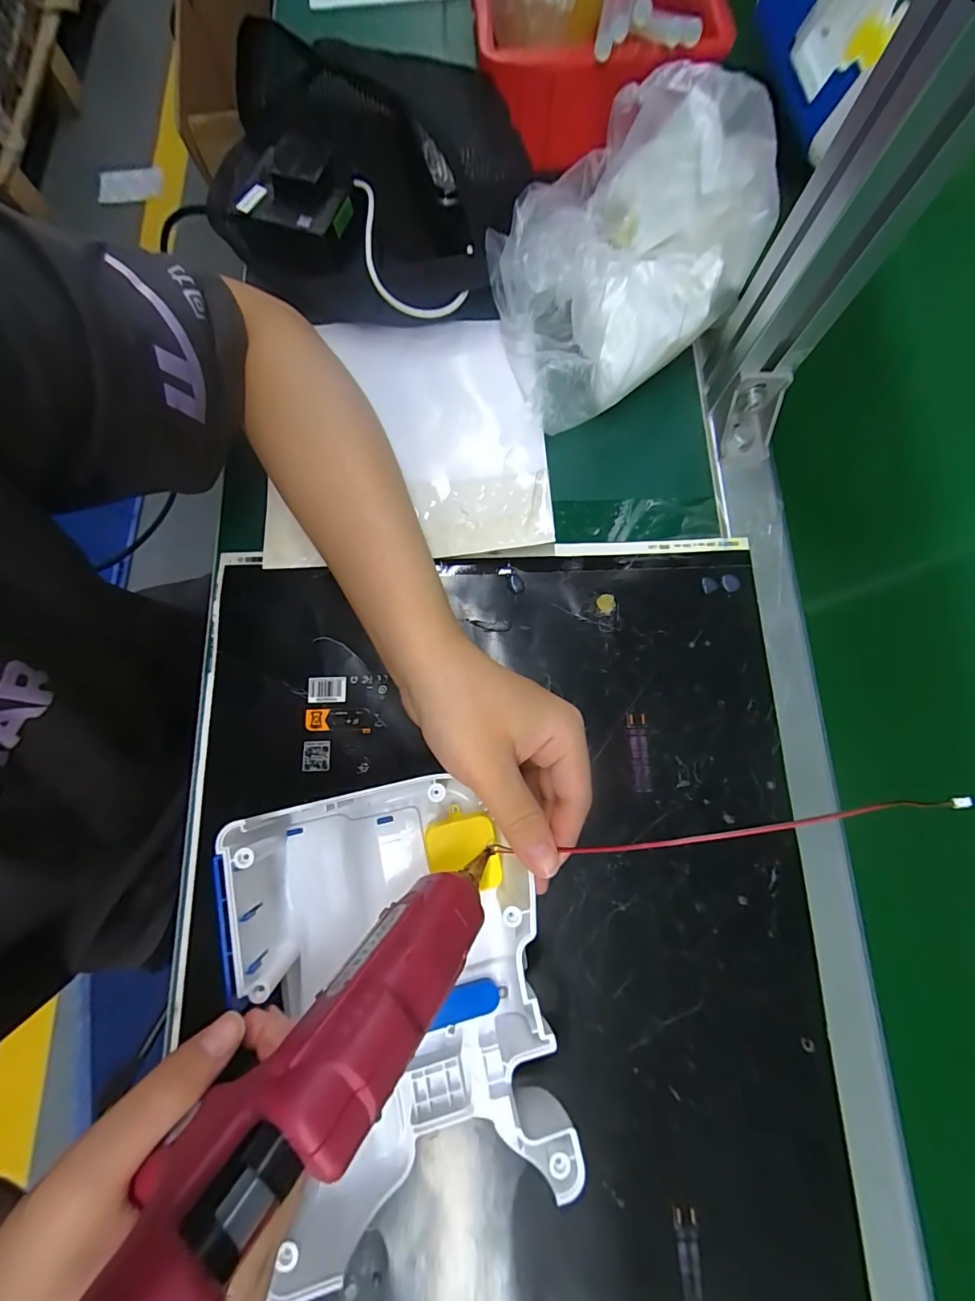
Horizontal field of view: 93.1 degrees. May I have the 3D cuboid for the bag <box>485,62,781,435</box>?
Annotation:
[{"bbox_3d":[0.082,-0.268,0.309,0.194,0.091,0.159,-39,80,-7],"label":"bag"}]

